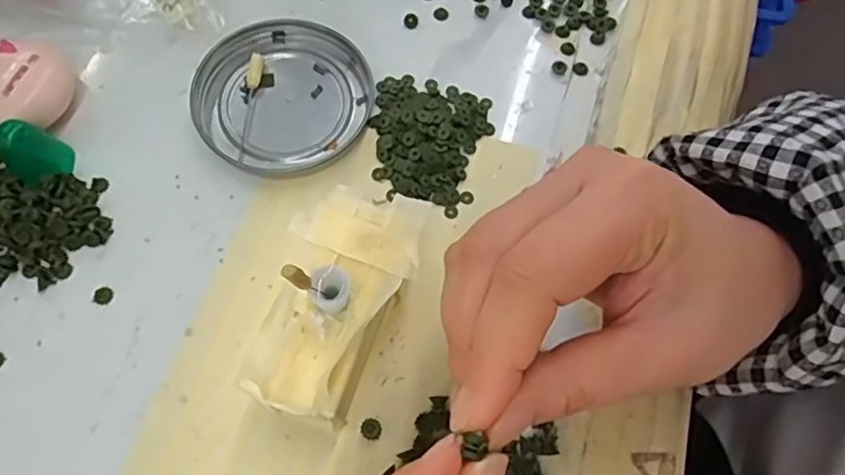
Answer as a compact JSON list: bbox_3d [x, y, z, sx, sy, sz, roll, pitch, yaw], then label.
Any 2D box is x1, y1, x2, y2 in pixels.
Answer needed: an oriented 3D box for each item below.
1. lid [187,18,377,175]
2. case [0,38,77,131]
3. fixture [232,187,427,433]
[{"bbox_3d":[-0.064,-0.065,0.288,0.073,0.009,0.077,1,68,-2],"label":"lid"},{"bbox_3d":[-0.176,-0.064,0.273,0.040,0.018,0.044,27,70,8],"label":"case"},{"bbox_3d":[-0.031,0.025,0.240,0.045,0.035,0.088,22,69,6],"label":"fixture"}]

